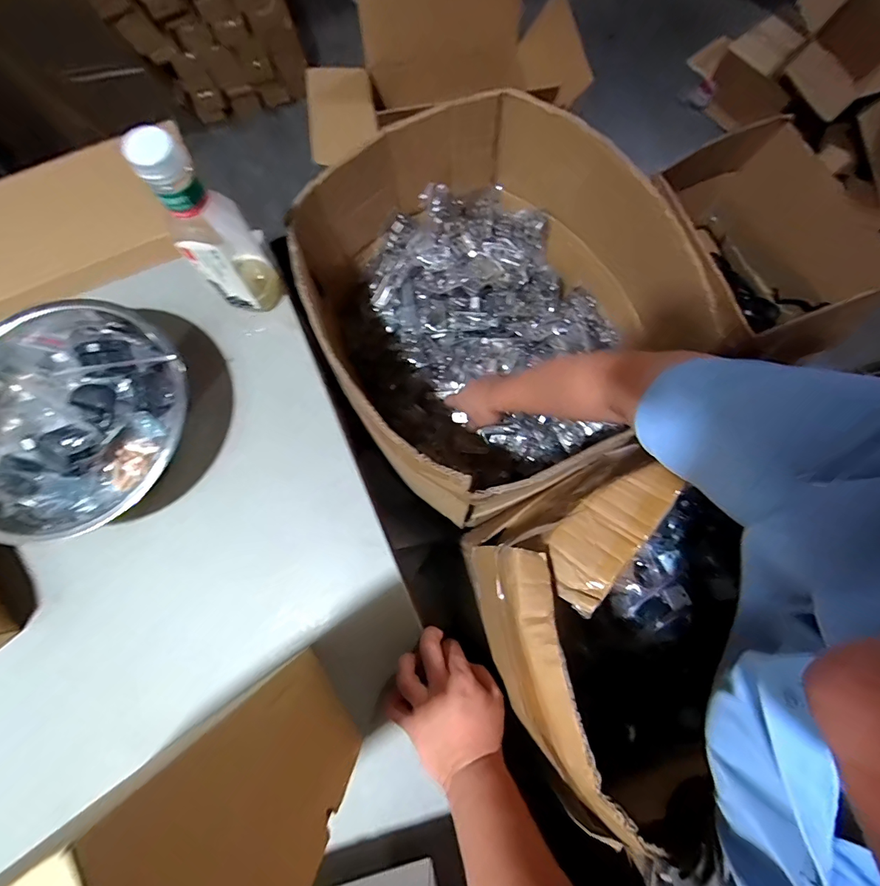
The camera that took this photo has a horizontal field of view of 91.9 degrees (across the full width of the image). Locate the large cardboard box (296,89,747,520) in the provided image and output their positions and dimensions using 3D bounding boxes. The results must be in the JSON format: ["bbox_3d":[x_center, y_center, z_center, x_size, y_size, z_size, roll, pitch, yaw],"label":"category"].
[{"bbox_3d":[0.062,-0.180,0.608,0.418,0.305,0.451,-27,78,-6],"label":"large cardboard box"}]

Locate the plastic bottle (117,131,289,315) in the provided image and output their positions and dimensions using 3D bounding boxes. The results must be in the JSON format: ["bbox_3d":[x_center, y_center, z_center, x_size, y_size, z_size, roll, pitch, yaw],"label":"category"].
[{"bbox_3d":[-0.228,-0.216,0.434,0.059,0.201,0.073,-7,77,-2],"label":"plastic bottle"}]

